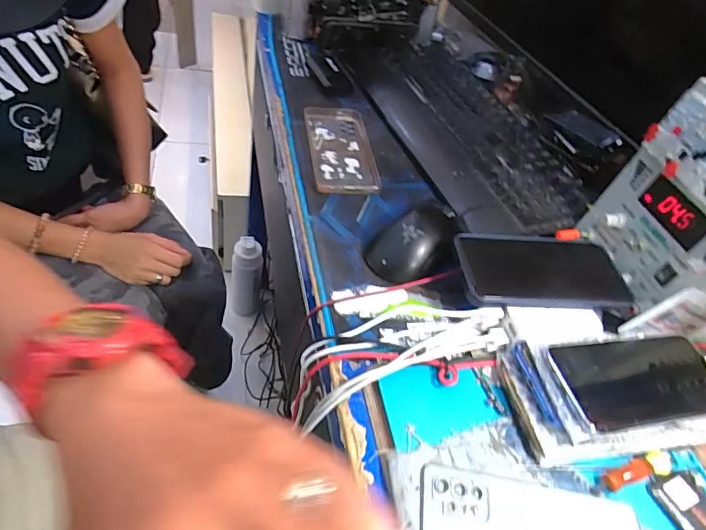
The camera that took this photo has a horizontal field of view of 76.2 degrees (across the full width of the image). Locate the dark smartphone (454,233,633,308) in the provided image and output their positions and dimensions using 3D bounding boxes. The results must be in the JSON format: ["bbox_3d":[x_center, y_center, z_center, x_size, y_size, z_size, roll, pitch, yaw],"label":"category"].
[{"bbox_3d":[0.174,0.002,0.417,0.153,0.014,0.083,0,47,-9],"label":"dark smartphone"}]

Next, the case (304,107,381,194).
[{"bbox_3d":[-0.015,-0.150,0.565,0.080,0.011,0.175,1,49,-14],"label":"case"}]

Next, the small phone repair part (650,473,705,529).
[{"bbox_3d":[0.251,0.182,0.330,0.042,0.007,0.053,-11,53,-24],"label":"small phone repair part"}]

